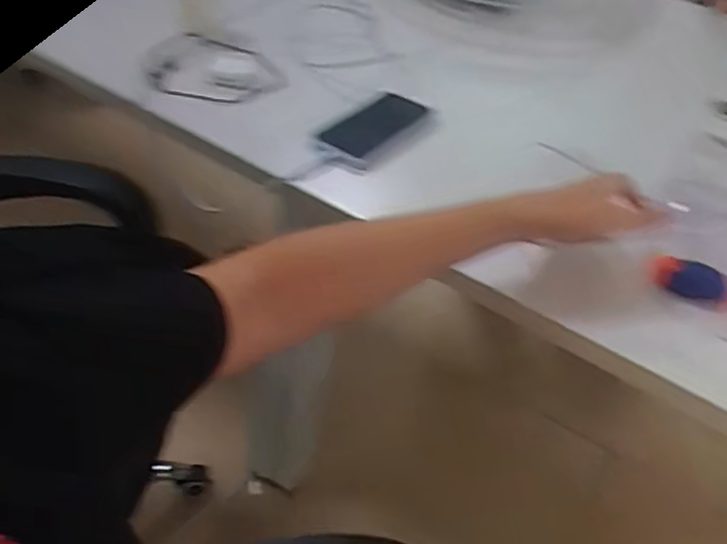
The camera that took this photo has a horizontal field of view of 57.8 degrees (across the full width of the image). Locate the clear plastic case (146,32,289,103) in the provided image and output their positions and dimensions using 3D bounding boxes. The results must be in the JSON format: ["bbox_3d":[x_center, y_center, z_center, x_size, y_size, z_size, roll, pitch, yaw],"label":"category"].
[{"bbox_3d":[-0.181,-0.256,0.824,0.158,0.030,0.133,-1,42,-10],"label":"clear plastic case"}]

